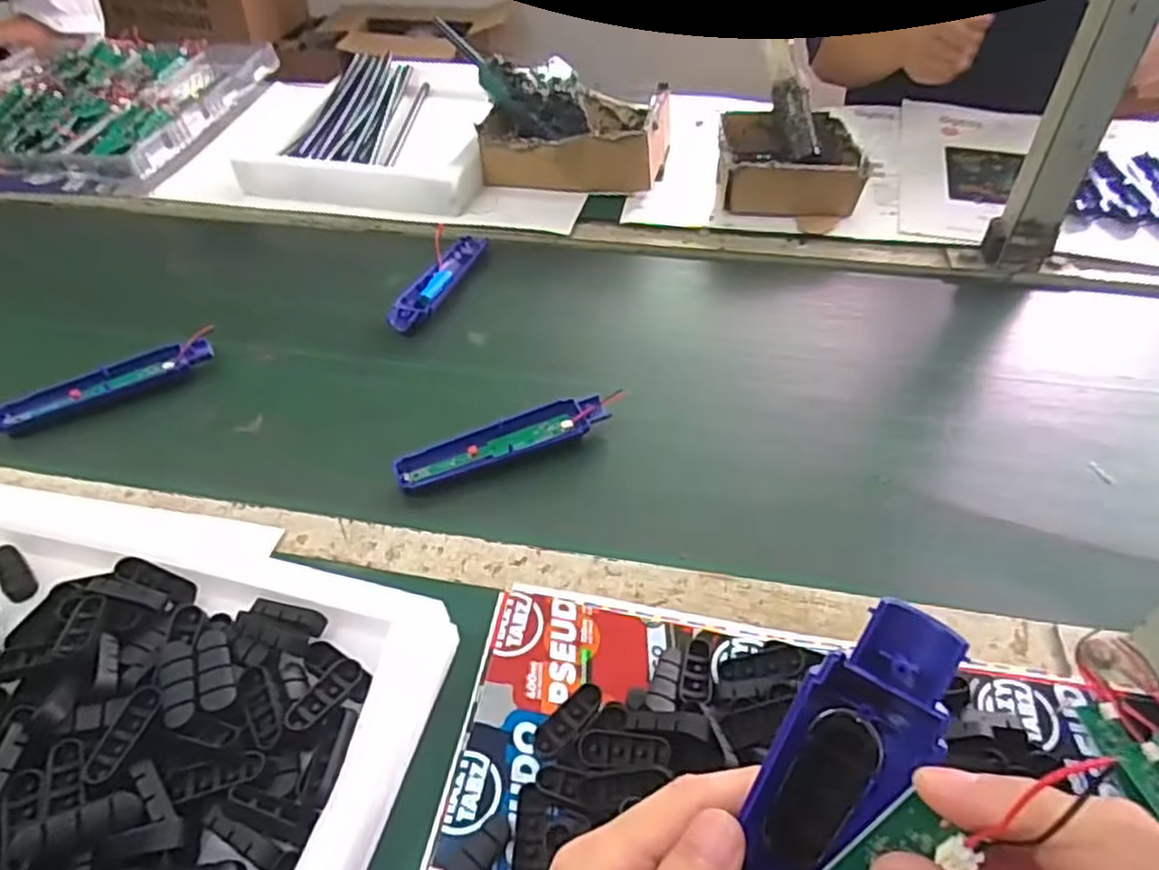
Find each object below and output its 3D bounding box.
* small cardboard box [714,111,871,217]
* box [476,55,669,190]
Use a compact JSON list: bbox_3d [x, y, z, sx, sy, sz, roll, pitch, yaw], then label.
[{"bbox_3d":[0.244,-0.323,0.842,0.157,0.060,0.188,6,46,7],"label":"small cardboard box"},{"bbox_3d":[-0.002,-0.395,0.901,0.225,0.106,0.233,5,46,6],"label":"box"}]

